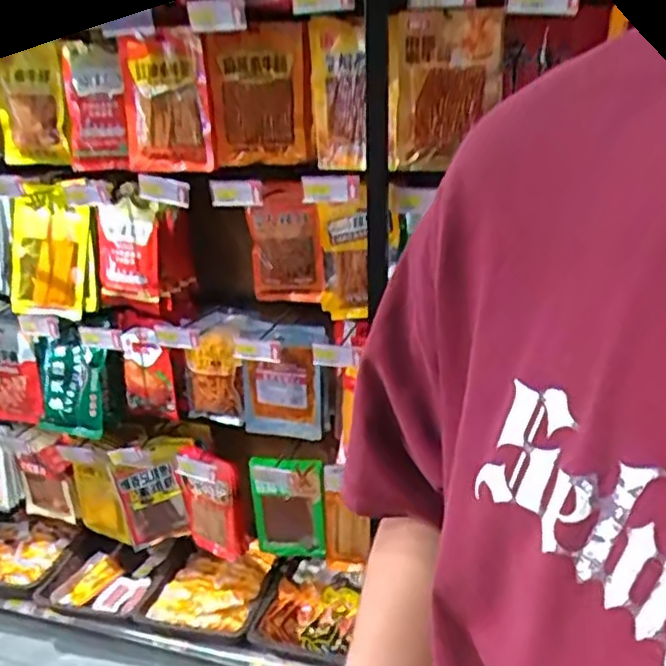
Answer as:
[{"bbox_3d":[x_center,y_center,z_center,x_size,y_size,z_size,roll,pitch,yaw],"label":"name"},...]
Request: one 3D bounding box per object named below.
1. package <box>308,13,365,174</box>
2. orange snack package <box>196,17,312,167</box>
[{"bbox_3d":[0.006,-0.429,1.181,0.111,0.256,0.041,2,20,23],"label":"package"},{"bbox_3d":[-0.138,-0.436,1.208,0.179,0.234,0.046,-7,23,-14],"label":"orange snack package"}]

